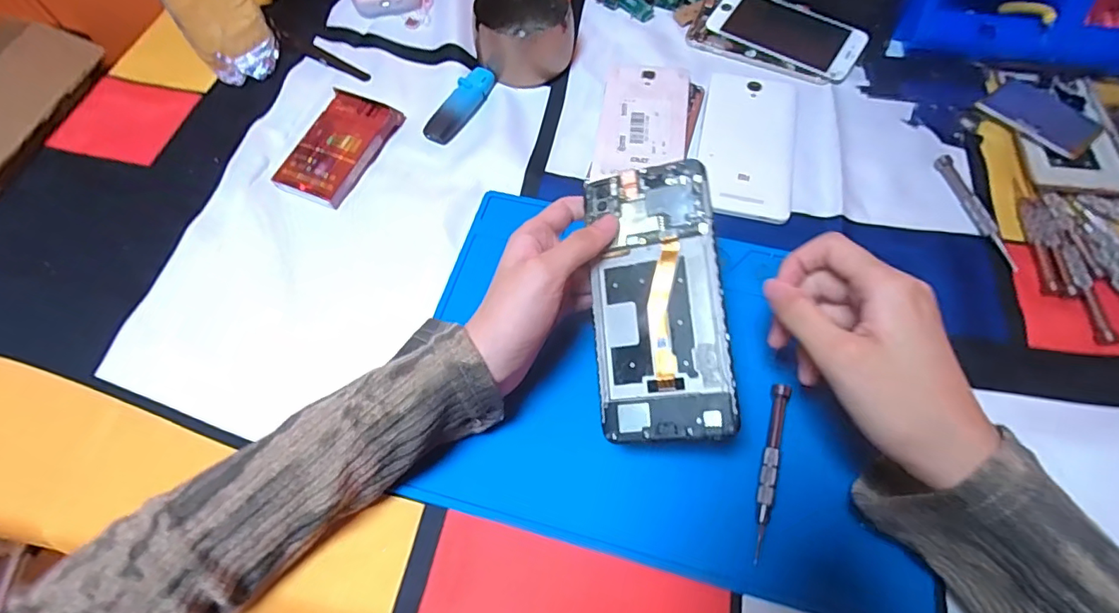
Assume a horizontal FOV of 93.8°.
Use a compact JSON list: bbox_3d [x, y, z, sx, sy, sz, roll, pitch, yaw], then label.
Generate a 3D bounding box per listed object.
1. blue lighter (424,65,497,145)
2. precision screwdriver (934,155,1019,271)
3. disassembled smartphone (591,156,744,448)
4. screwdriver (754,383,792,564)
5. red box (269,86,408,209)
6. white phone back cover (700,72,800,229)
[{"bbox_3d":[-0.084,-0.173,0.449,0.029,0.009,0.085,20,65,11],"label":"blue lighter"},{"bbox_3d":[0.315,-0.074,0.397,0.015,0.004,0.104,-8,63,-3],"label":"precision screwdriver"},{"bbox_3d":[0.052,-0.004,0.285,0.068,0.006,0.148,-8,77,21],"label":"disassembled smartphone"},{"bbox_3d":[0.125,0.094,0.310,0.010,0.007,0.102,16,64,9],"label":"screwdriver"},{"bbox_3d":[-0.179,-0.129,0.424,0.058,0.017,0.102,20,65,11],"label":"red box"},{"bbox_3d":[0.154,-0.135,0.426,0.073,0.005,0.148,12,64,7],"label":"white phone back cover"}]

